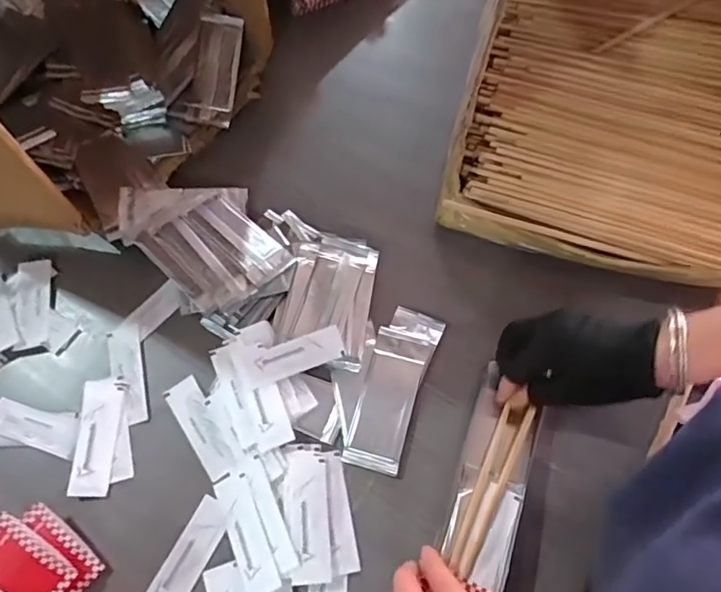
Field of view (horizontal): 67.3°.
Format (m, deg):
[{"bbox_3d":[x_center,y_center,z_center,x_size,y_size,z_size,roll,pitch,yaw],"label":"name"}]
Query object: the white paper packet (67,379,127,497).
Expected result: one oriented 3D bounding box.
[{"bbox_3d":[-0.225,0.119,0.462,0.034,0.006,0.097,4,65,-9],"label":"white paper packet"}]

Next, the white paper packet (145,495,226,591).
[{"bbox_3d":[-0.136,0.206,0.424,0.030,0.005,0.091,26,68,12],"label":"white paper packet"}]

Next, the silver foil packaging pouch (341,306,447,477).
[{"bbox_3d":[0.028,0.078,0.475,0.051,0.005,0.145,18,67,9],"label":"silver foil packaging pouch"}]

